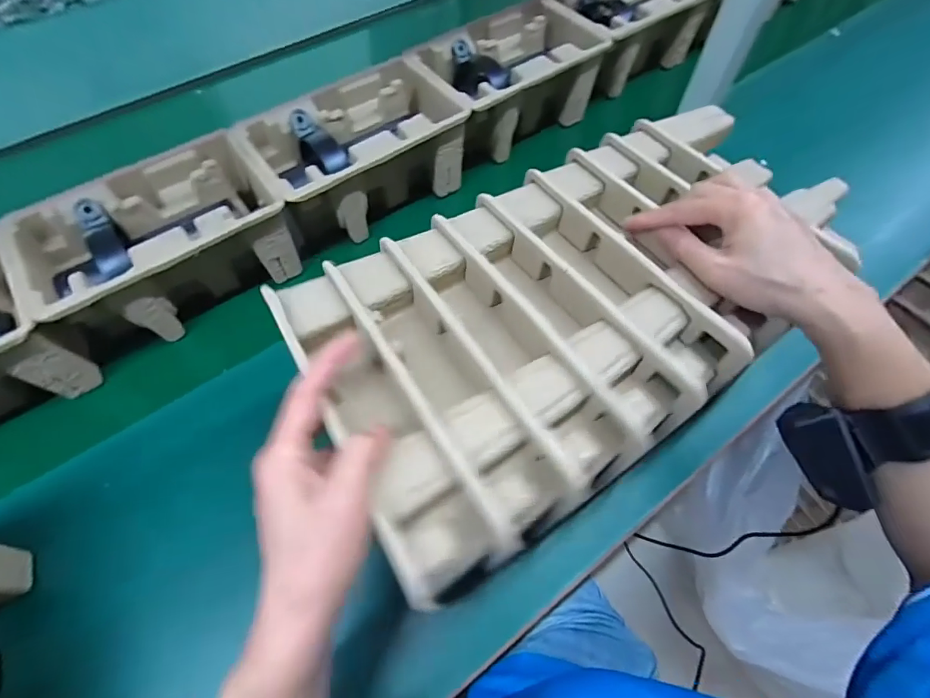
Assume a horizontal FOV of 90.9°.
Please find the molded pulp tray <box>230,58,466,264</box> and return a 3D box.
[{"bbox_3d":[-0.122,-0.220,0.538,0.222,0.114,0.147,-34,68,-17],"label":"molded pulp tray"}]

